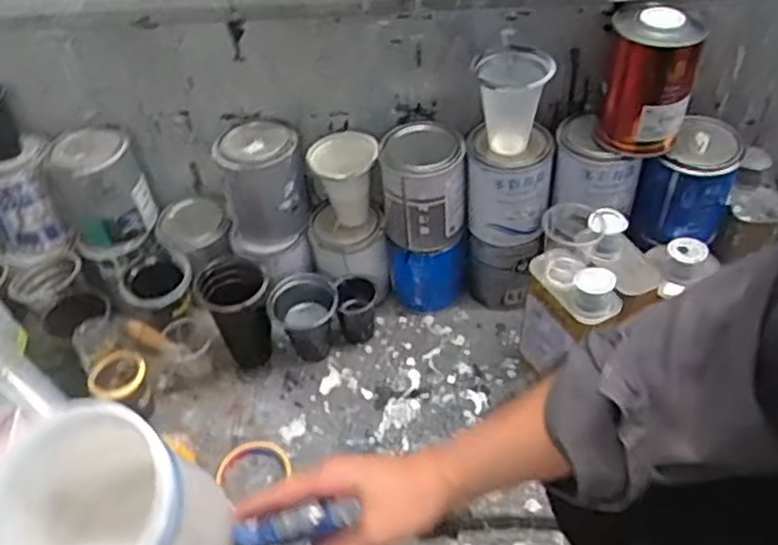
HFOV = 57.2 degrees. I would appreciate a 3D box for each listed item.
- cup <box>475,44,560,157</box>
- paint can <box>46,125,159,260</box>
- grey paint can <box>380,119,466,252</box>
[{"bbox_3d":[0.145,-0.204,0.844,0.085,0.107,0.088,-3,45,3],"label":"cup"},{"bbox_3d":[-0.393,-0.116,0.983,0.118,0.139,0.107,-21,47,-15],"label":"paint can"},{"bbox_3d":[0.046,-0.115,0.943,0.107,0.137,0.097,-3,45,2],"label":"grey paint can"}]

